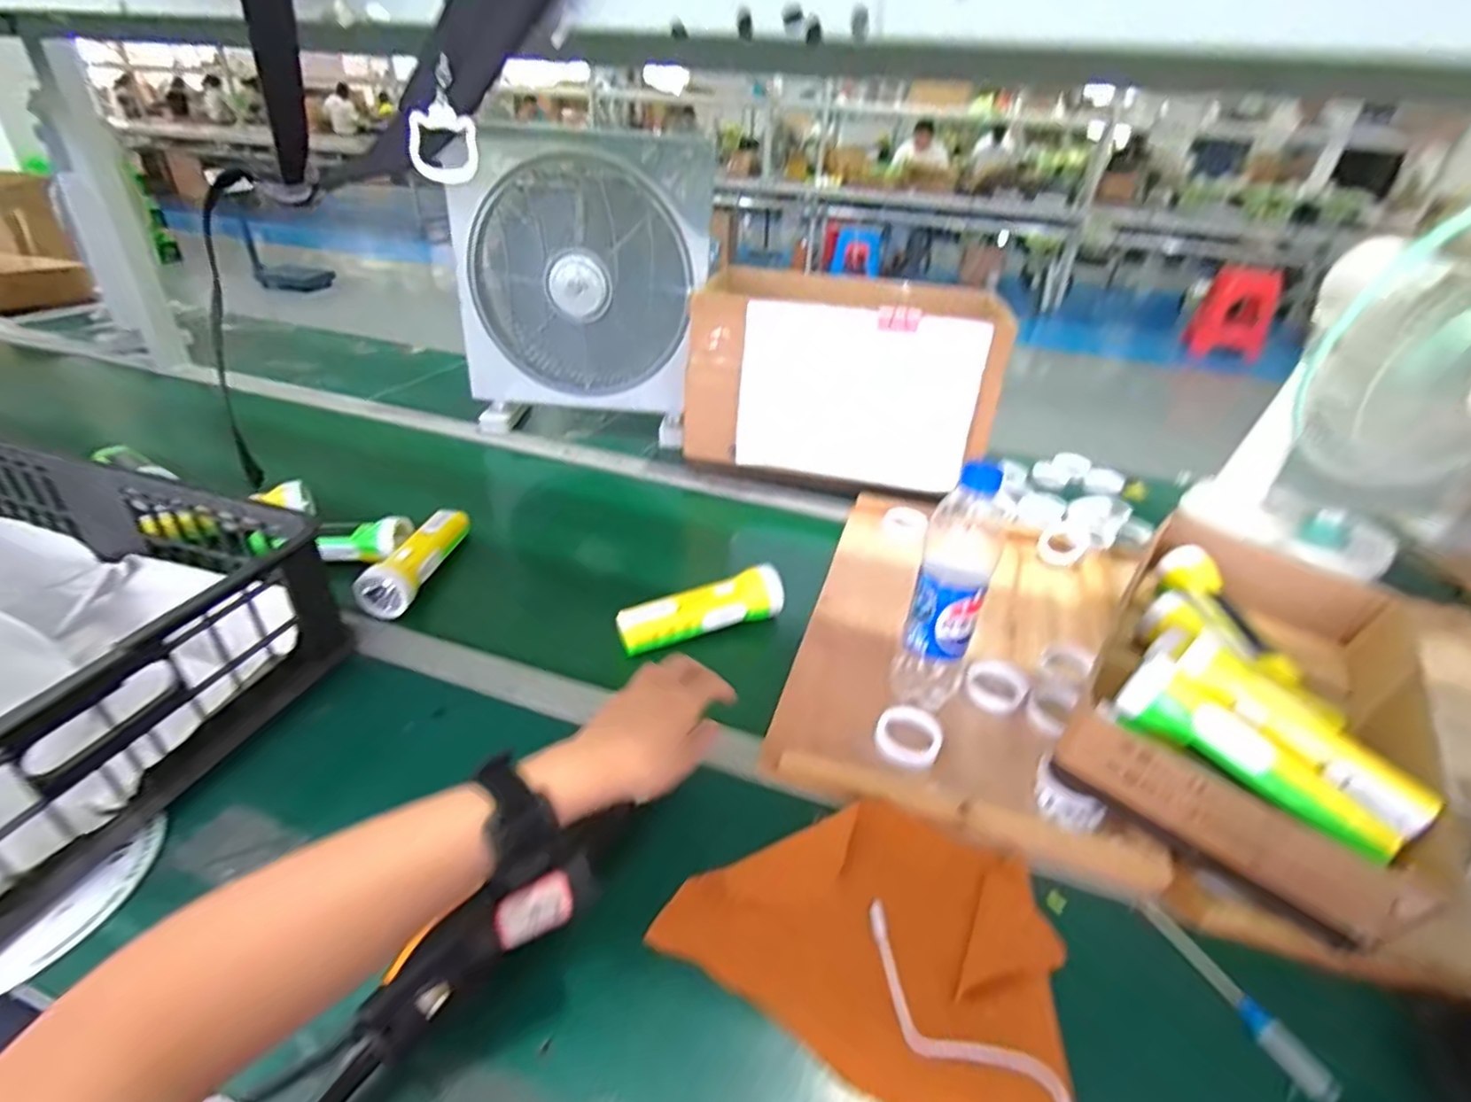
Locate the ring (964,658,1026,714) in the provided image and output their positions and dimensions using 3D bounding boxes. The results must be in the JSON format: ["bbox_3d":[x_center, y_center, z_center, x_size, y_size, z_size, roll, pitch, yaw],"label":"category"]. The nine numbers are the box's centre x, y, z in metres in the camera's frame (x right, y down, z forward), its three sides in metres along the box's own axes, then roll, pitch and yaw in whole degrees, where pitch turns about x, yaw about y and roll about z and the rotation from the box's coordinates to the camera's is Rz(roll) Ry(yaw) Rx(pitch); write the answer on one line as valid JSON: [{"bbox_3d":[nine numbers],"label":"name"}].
[{"bbox_3d":[0.246,0.125,0.630,0.051,0.020,0.051,2,33,-1],"label":"ring"}]

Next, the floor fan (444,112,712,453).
[{"bbox_3d":[-0.233,-0.371,0.986,0.367,0.415,0.129,9,34,10],"label":"floor fan"}]

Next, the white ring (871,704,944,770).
[{"bbox_3d":[0.147,0.159,0.567,0.053,0.021,0.052,2,33,-1],"label":"white ring"}]

